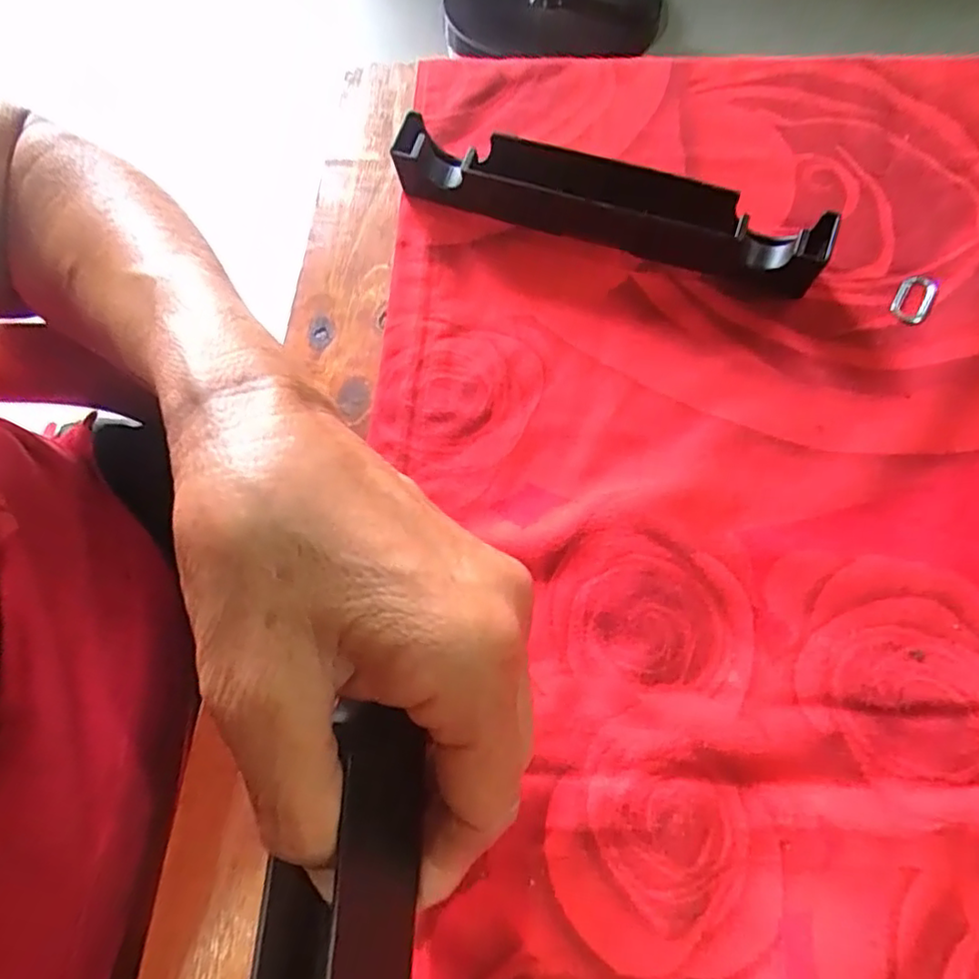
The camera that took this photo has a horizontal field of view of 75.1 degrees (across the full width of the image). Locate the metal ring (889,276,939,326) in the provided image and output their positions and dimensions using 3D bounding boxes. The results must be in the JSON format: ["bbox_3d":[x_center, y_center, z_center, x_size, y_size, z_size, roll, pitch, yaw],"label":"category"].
[{"bbox_3d":[0.188,-0.084,0.282,0.015,0.004,0.027,30,69,16],"label":"metal ring"}]

